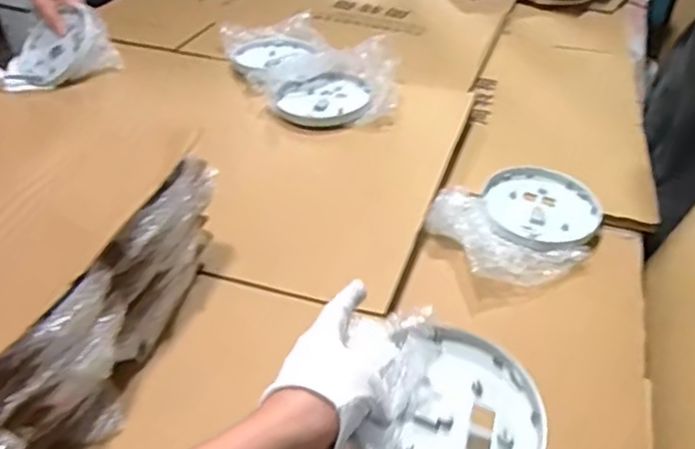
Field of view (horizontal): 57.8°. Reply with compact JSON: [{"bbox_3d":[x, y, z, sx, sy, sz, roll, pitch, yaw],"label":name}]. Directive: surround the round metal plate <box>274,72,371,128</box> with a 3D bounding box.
[{"bbox_3d":[-0.036,-0.189,0.933,0.135,0.027,0.135,1,39,-1],"label":"round metal plate"}]

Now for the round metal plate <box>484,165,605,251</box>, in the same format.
[{"bbox_3d":[0.235,-0.021,0.763,0.133,0.024,0.136,1,39,-1],"label":"round metal plate"}]

